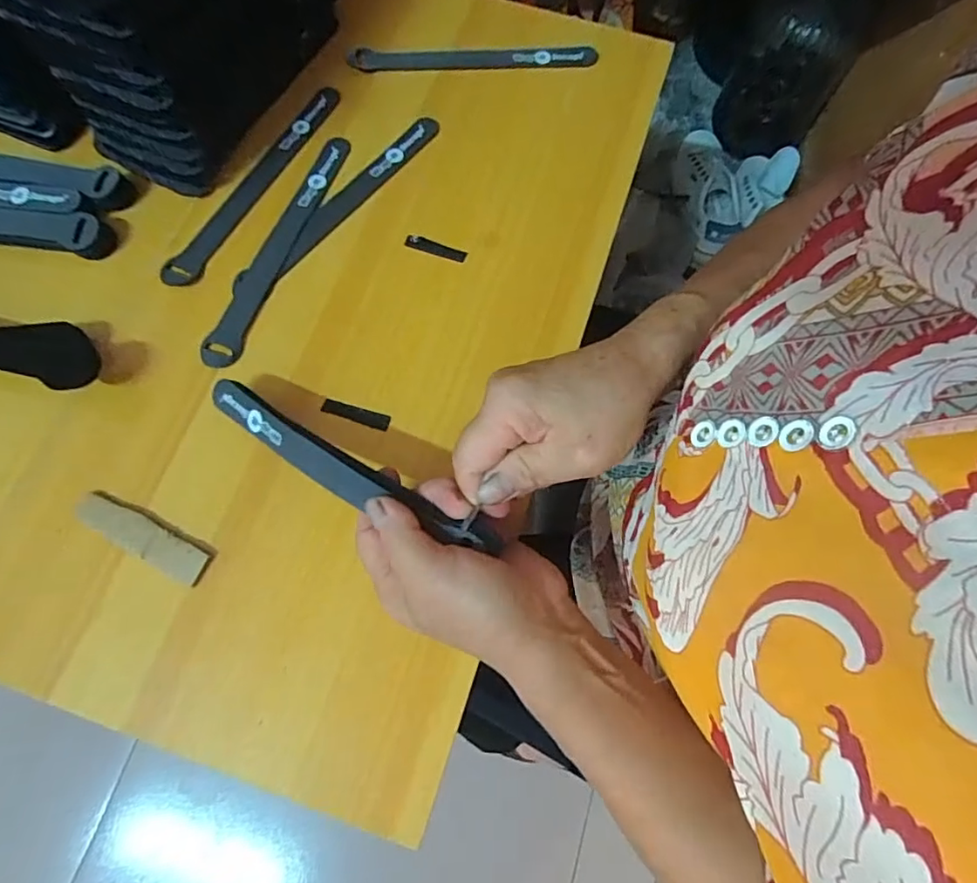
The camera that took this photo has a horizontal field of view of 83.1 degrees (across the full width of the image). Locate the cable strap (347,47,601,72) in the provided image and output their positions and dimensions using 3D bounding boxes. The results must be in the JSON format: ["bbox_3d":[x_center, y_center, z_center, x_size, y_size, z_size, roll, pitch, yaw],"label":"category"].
[{"bbox_3d":[-0.011,-0.301,0.433,0.189,0.008,0.018,-3,73,-3],"label":"cable strap"}]

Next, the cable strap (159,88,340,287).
[{"bbox_3d":[-0.164,-0.185,0.395,0.024,0.006,0.192,31,74,8],"label":"cable strap"}]

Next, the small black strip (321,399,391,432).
[{"bbox_3d":[-0.085,-0.017,0.352,0.044,0.004,0.010,16,73,3],"label":"small black strip"}]

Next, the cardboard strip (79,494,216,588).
[{"bbox_3d":[-0.204,0.055,0.324,0.088,0.005,0.022,25,74,6],"label":"cardboard strip"}]

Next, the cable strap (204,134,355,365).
[{"bbox_3d":[-0.141,-0.136,0.378,0.020,0.004,0.192,22,73,5],"label":"cable strap"}]

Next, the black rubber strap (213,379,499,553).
[{"bbox_3d":[-0.083,0.011,0.296,0.196,0.017,0.025,25,73,20],"label":"black rubber strap"}]

